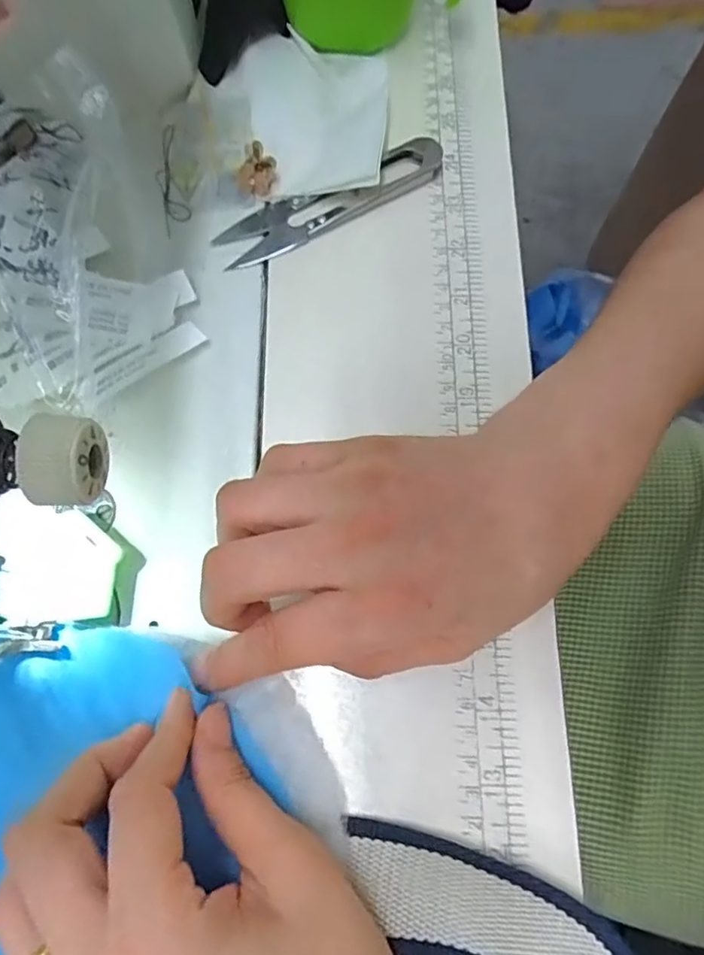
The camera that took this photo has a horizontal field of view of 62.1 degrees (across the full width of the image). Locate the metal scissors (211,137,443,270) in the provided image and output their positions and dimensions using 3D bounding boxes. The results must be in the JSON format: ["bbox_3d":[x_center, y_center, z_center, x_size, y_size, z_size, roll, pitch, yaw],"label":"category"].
[{"bbox_3d":[-0.010,-0.136,0.285,0.117,0.011,0.029,-25,75,-7],"label":"metal scissors"}]

